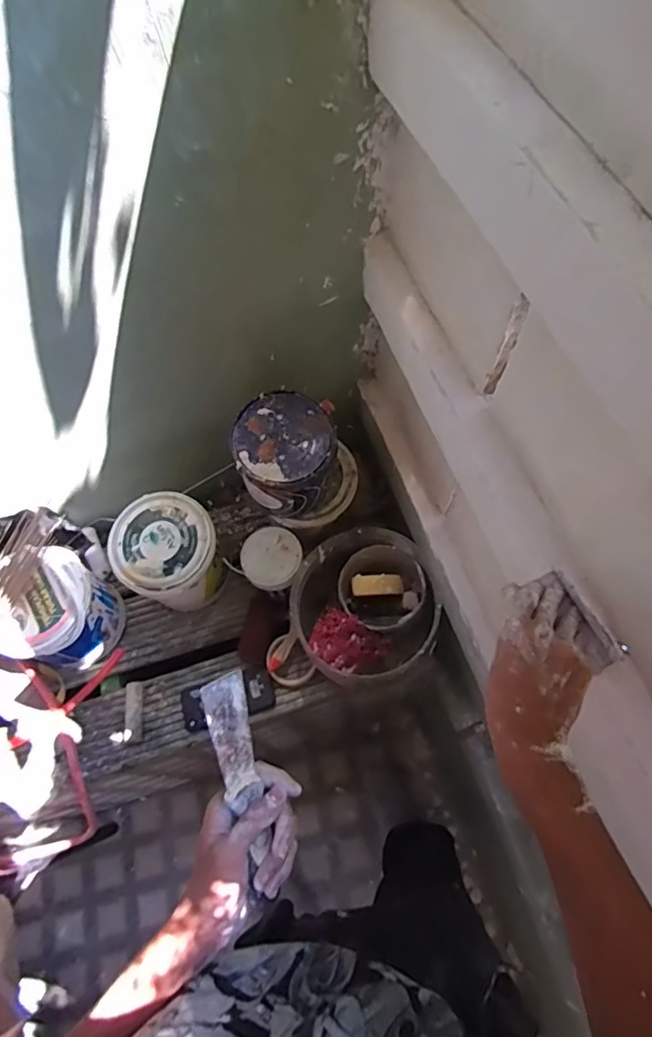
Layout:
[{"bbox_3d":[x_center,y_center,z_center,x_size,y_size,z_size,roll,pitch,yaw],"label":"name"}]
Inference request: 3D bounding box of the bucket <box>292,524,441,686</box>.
[{"bbox_3d":[0.065,0.165,0.974,0.228,0.208,0.227,-1,64,2],"label":"bucket"}]

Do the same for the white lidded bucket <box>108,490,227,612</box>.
[{"bbox_3d":[-0.280,0.082,1.043,0.169,0.218,0.175,-1,64,2],"label":"white lidded bucket"}]

